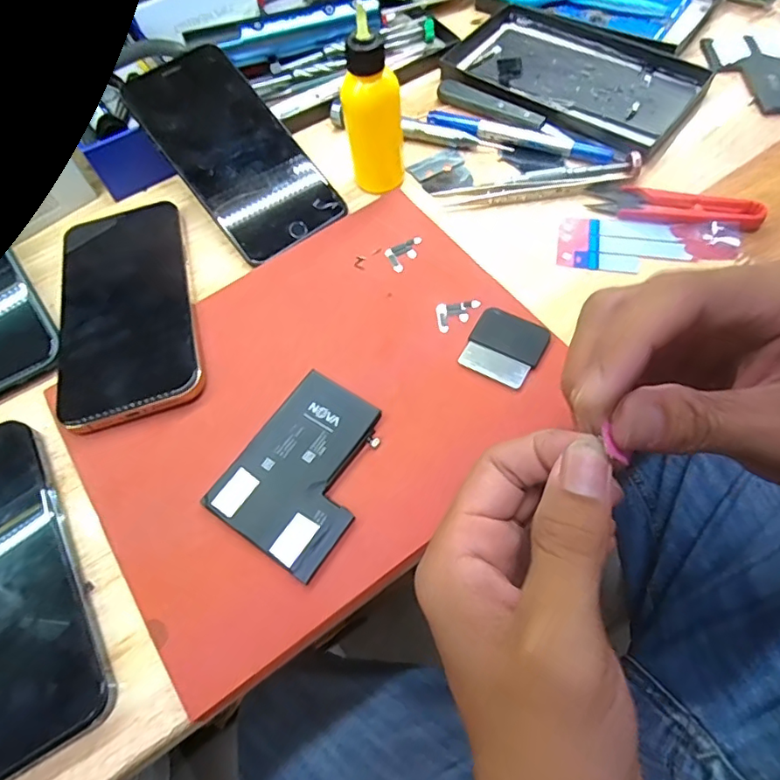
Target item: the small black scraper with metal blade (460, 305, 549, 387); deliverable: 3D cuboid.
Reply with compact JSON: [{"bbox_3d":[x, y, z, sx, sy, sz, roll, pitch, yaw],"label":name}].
[{"bbox_3d":[0.062,-0.024,0.293,0.039,0.004,0.042,27,68,15],"label":"small black scraper with metal blade"}]

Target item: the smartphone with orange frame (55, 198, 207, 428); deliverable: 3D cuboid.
[{"bbox_3d":[-0.156,-0.053,0.313,0.076,0.010,0.157,-15,64,-5],"label":"smartphone with orange frame"}]

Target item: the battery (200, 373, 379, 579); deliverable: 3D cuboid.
[{"bbox_3d":[-0.040,0.038,0.265,0.066,0.004,0.087,31,69,16],"label":"battery"}]

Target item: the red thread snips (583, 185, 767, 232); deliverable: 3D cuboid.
[{"bbox_3d":[0.177,-0.116,0.333,0.098,0.012,0.023,13,65,9],"label":"red thread snips"}]

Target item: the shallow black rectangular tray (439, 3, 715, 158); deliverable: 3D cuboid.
[{"bbox_3d":[0.135,-0.241,0.407,0.179,0.014,0.108,36,71,18],"label":"shallow black rectangular tray"}]

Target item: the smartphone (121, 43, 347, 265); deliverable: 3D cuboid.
[{"bbox_3d":[-0.100,-0.154,0.344,0.076,0.006,0.147,-38,88,-15],"label":"smartphone"}]

